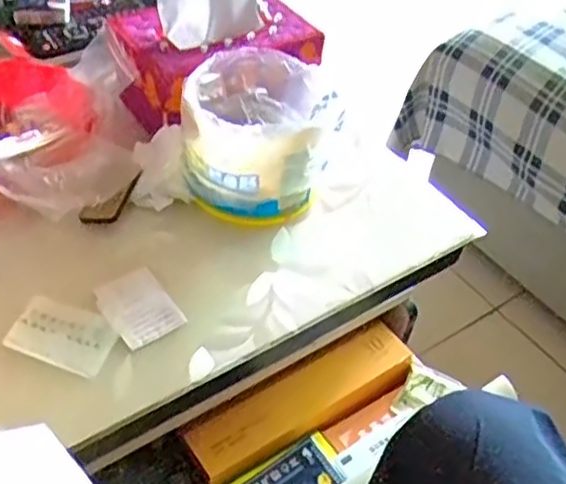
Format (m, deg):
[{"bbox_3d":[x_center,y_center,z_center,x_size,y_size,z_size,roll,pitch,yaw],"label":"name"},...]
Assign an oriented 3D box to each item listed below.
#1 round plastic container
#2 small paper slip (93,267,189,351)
[{"bbox_3d":[-0.027,-0.108,0.691,0.145,0.106,0.144,-1,46,-9],"label":"round plastic container"},{"bbox_3d":[-0.124,0.056,0.594,0.056,0.009,0.070,-29,56,-31],"label":"small paper slip"}]

